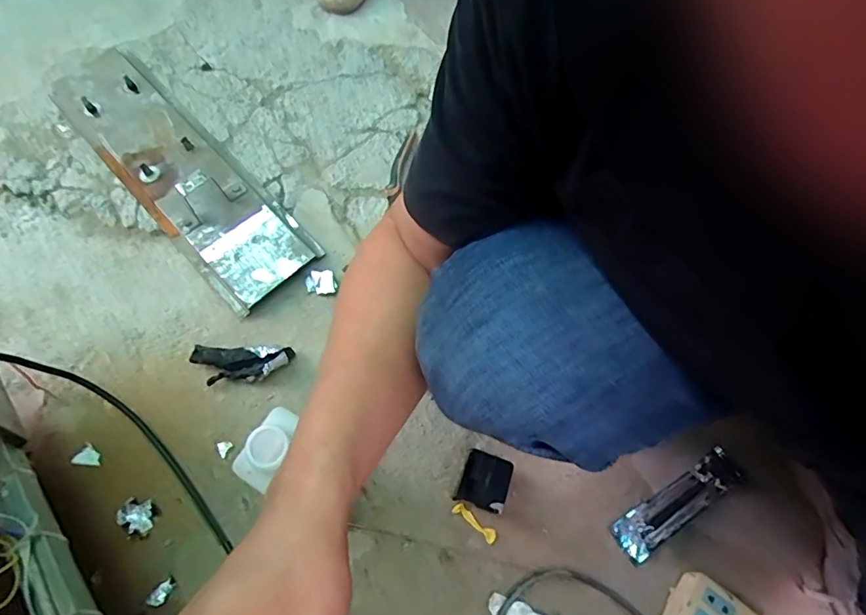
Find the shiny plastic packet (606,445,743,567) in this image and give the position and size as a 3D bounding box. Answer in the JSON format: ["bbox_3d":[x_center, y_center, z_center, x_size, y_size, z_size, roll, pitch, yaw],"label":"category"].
[{"bbox_3d":[0.295,0.235,0.626,0.176,0.016,0.048,-33,76,-10],"label":"shiny plastic packet"}]

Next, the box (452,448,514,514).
[{"bbox_3d":[0.060,0.209,0.623,0.055,0.047,0.059,19,66,7],"label":"box"}]

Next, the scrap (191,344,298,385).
[{"bbox_3d":[-0.250,0.072,0.678,0.128,0.029,0.046,-2,65,-3],"label":"scrap"}]

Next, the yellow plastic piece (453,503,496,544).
[{"bbox_3d":[0.050,0.257,0.624,0.060,0.009,0.016,37,67,15],"label":"yellow plastic piece"}]

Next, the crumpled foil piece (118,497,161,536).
[{"bbox_3d":[-0.346,0.243,0.609,0.042,0.013,0.038,22,66,8],"label":"crumpled foil piece"}]

